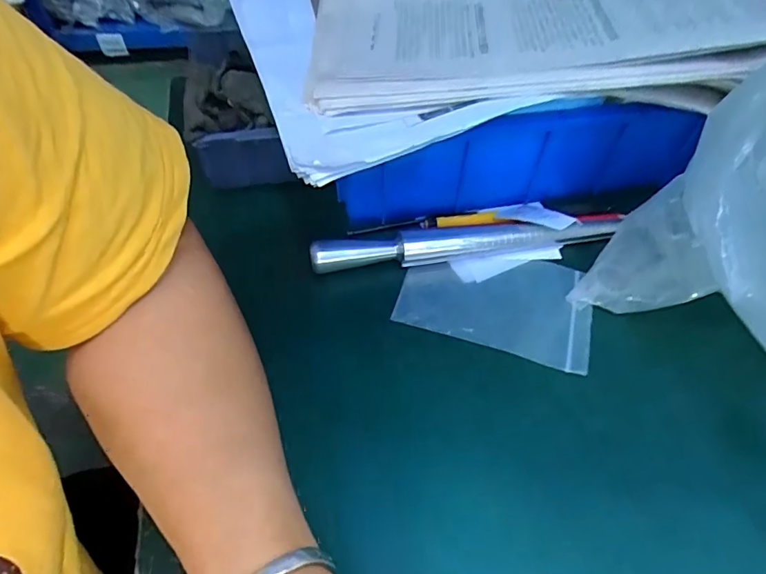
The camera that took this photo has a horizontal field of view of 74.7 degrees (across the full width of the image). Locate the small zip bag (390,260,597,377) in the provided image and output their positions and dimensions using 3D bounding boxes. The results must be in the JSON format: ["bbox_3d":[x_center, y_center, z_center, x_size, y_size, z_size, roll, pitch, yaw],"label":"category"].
[{"bbox_3d":[0.075,0.008,0.333,0.122,0.009,0.074,14,57,9],"label":"small zip bag"}]

